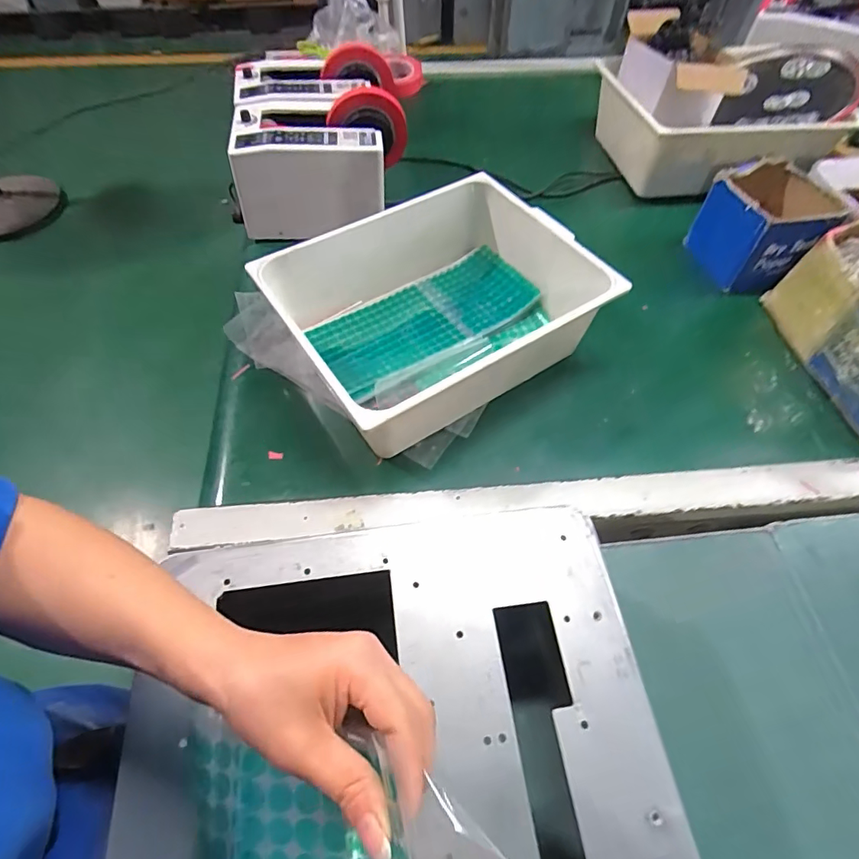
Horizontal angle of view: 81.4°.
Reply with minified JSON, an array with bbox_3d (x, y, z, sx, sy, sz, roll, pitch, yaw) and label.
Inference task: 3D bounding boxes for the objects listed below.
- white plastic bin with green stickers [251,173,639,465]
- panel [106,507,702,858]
[{"bbox_3d":[0.012,-0.153,0.629,0.367,0.120,0.287,-29,63,-17],"label":"white plastic bin with green stickers"},{"bbox_3d":[-0.012,0.273,0.285,0.346,0.014,0.445,-7,59,-5],"label":"panel"}]

